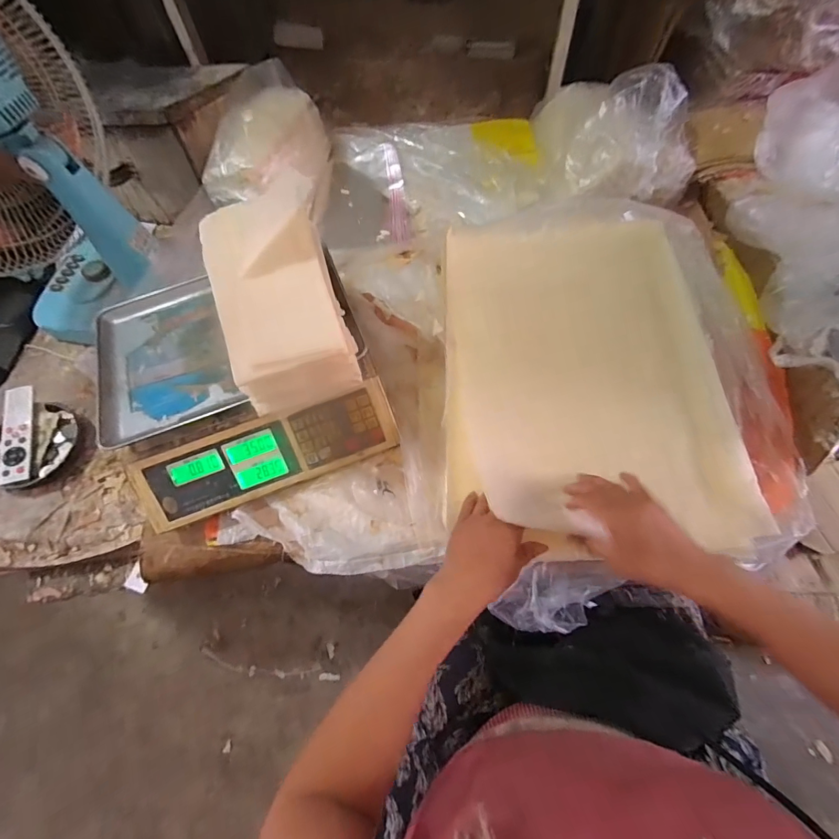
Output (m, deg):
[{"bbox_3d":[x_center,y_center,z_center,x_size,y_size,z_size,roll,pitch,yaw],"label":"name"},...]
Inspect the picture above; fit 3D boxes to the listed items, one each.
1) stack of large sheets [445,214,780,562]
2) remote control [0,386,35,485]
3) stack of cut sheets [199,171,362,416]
[{"bbox_3d":[0.211,-0.086,0.551,0.344,0.065,0.485,1,63,4],"label":"stack of large sheets"},{"bbox_3d":[-0.587,0.021,0.598,0.039,0.012,0.141,-6,72,-21],"label":"remote control"},{"bbox_3d":[-0.159,-0.136,0.479,0.120,0.099,0.224,-19,64,-6],"label":"stack of cut sheets"}]

